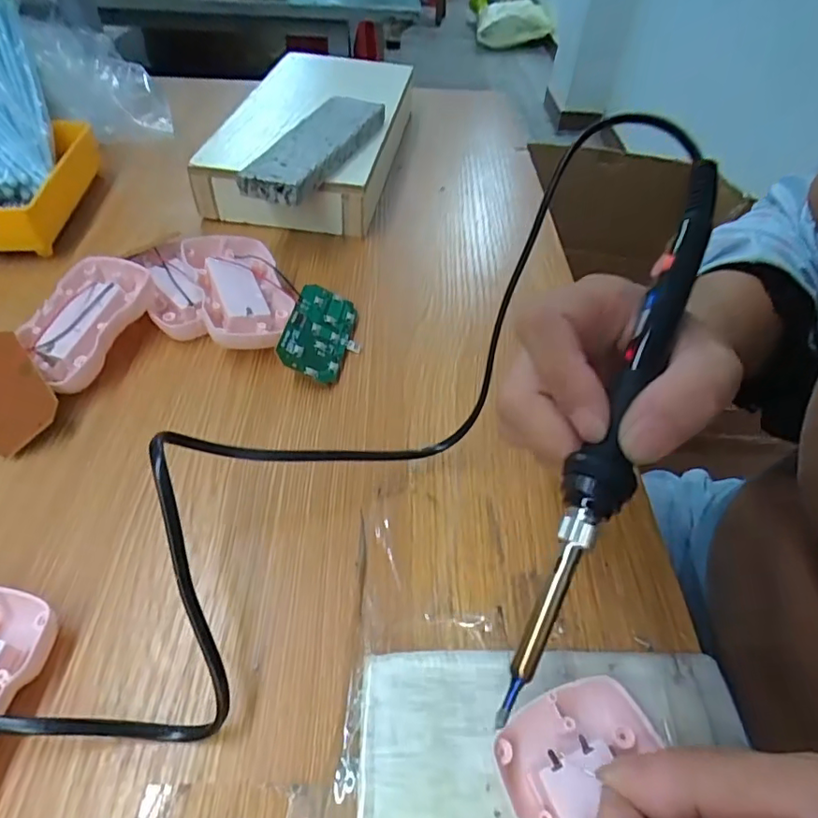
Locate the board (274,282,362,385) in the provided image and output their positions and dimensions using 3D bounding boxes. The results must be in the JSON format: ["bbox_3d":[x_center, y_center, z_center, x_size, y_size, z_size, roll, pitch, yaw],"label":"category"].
[{"bbox_3d":[-0.052,-0.046,0.329,0.042,0.004,0.069,26,50,-15],"label":"board"}]

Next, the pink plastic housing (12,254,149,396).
[{"bbox_3d":[-0.190,-0.050,0.317,0.055,0.017,0.087,10,62,6],"label":"pink plastic housing"}]

